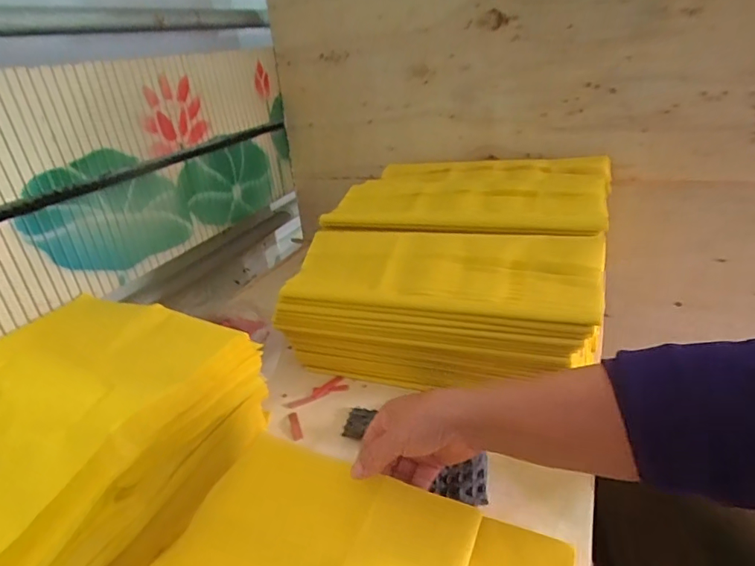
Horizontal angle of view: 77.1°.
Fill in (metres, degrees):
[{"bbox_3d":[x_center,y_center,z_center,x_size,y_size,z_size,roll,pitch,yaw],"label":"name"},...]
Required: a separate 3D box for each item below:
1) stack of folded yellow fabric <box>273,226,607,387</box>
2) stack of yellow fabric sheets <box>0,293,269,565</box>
[{"bbox_3d":[0.070,0.034,0.596,0.368,0.166,0.137,5,29,21],"label":"stack of folded yellow fabric"},{"bbox_3d":[-0.321,0.162,0.441,0.277,0.119,0.358,6,29,22],"label":"stack of yellow fabric sheets"}]

